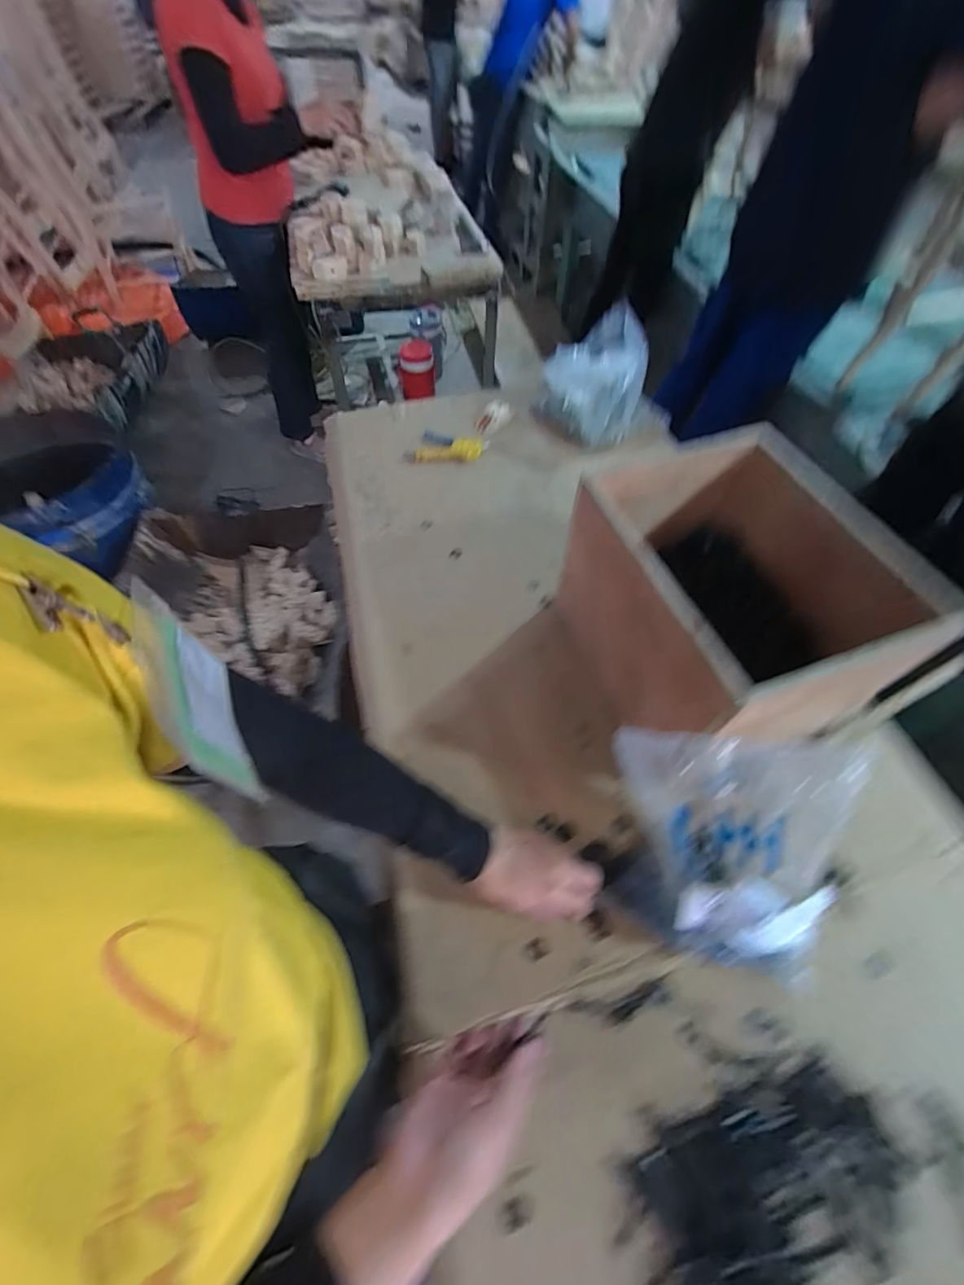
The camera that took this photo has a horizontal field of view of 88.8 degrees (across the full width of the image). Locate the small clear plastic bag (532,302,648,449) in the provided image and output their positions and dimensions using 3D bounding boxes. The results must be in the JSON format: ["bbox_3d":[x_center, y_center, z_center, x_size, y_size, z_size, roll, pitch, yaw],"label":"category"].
[{"bbox_3d":[0.216,-0.508,0.960,0.201,0.161,0.193,13,57,7],"label":"small clear plastic bag"}]

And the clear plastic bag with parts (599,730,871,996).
[{"bbox_3d":[0.236,0.204,0.488,0.203,0.181,0.170,10,54,4],"label":"clear plastic bag with parts"}]

